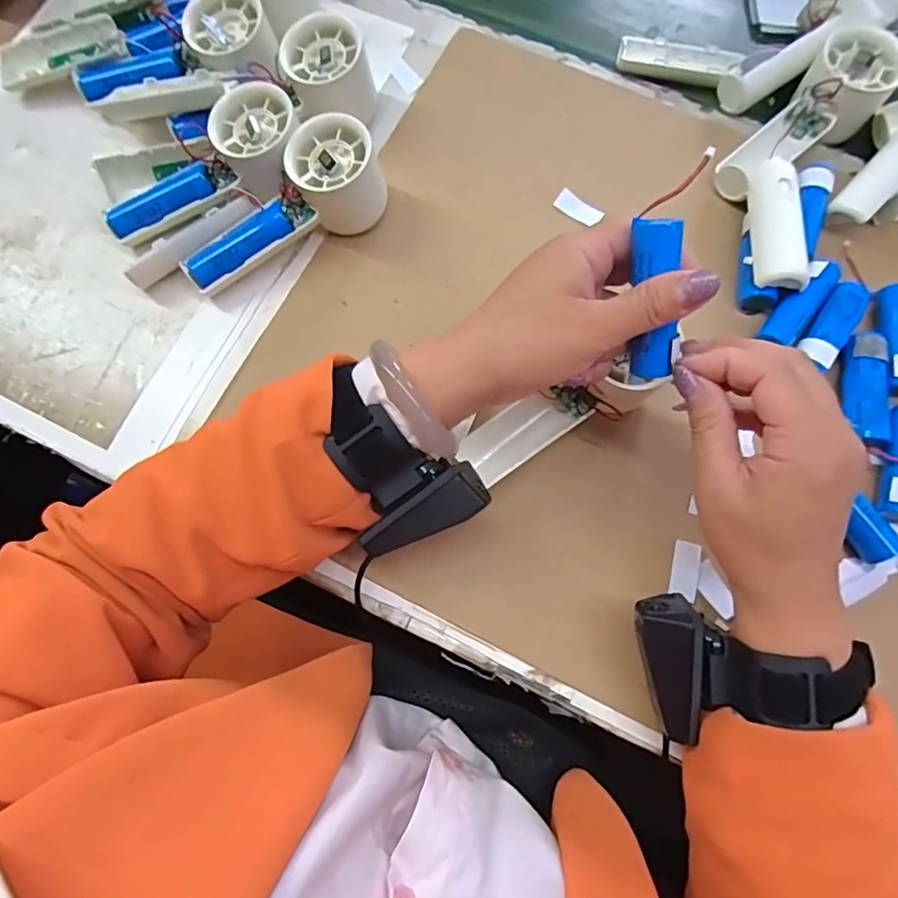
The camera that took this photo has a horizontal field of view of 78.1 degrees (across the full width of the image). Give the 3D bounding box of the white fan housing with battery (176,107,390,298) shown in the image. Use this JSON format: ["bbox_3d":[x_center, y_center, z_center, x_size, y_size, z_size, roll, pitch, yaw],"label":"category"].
[{"bbox_3d":[-0.116,-0.163,0.377,0.147,0.056,0.054,-29,76,-6],"label":"white fan housing with battery"}]

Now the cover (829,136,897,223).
[{"bbox_3d":[0.301,-0.193,0.374,0.025,0.016,0.091,43,95,12],"label":"cover"}]

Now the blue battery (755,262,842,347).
[{"bbox_3d":[0.232,-0.093,0.366,0.024,0.023,0.068,36,78,10],"label":"blue battery"}]

